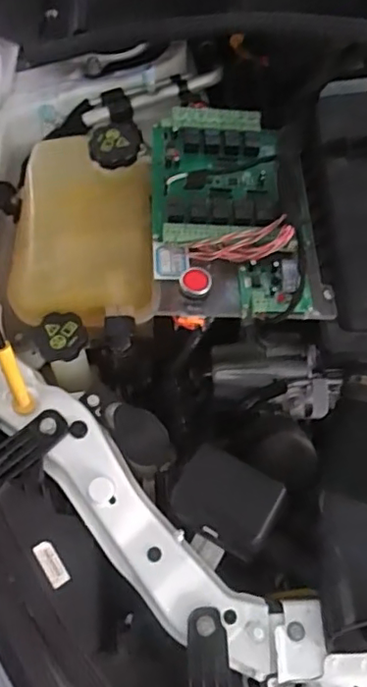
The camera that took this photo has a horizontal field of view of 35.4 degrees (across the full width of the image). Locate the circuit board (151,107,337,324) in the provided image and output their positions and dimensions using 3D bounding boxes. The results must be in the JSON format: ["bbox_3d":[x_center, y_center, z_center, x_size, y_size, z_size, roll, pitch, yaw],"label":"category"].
[{"bbox_3d":[0.048,-0.137,0.561,0.159,0.032,0.247,-5,60,-3],"label":"circuit board"}]

